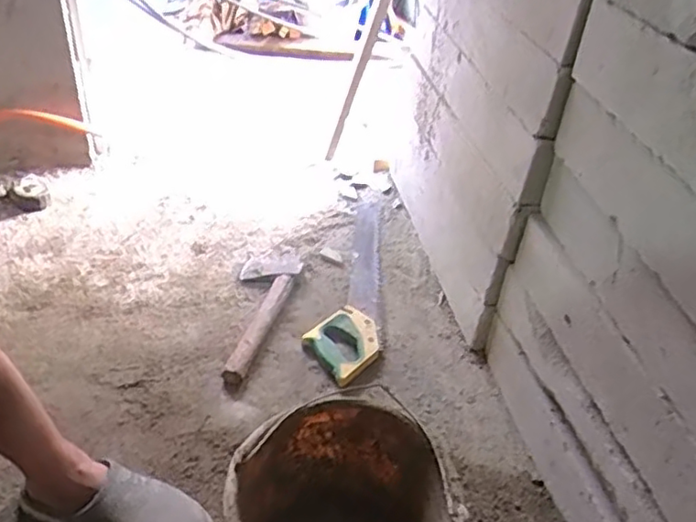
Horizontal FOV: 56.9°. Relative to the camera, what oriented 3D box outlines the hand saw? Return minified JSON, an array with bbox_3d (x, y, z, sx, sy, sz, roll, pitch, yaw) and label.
[{"bbox_3d":[0.007,0.026,1.219,0.116,0.034,0.537,7,37,2],"label":"hand saw"}]

